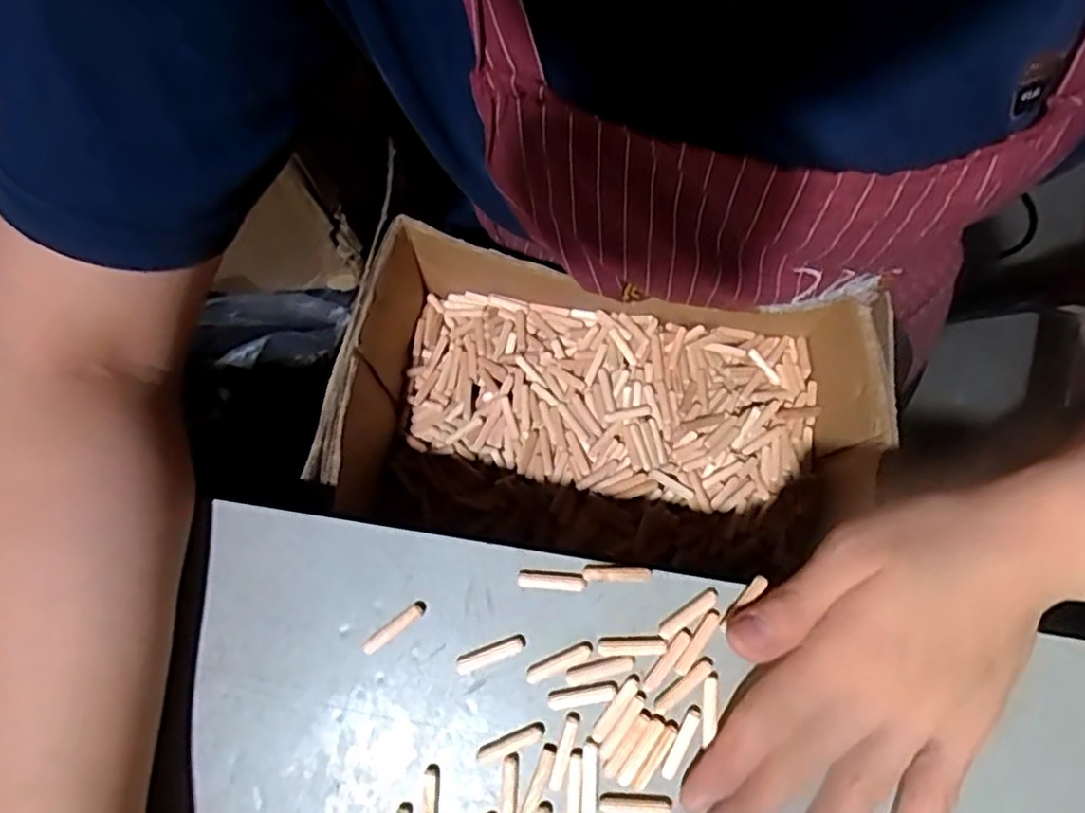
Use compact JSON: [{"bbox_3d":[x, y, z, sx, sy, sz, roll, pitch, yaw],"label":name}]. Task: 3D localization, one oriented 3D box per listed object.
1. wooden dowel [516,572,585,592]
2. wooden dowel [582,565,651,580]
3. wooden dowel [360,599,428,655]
[{"bbox_3d":[0.004,0.077,0.299,0.029,0.006,0.006,4,79,2],"label":"wooden dowel"},{"bbox_3d":[0.033,0.073,0.299,0.029,0.006,0.006,2,79,1],"label":"wooden dowel"},{"bbox_3d":[-0.065,0.097,0.297,0.032,0.005,0.007,-37,80,-6],"label":"wooden dowel"}]

